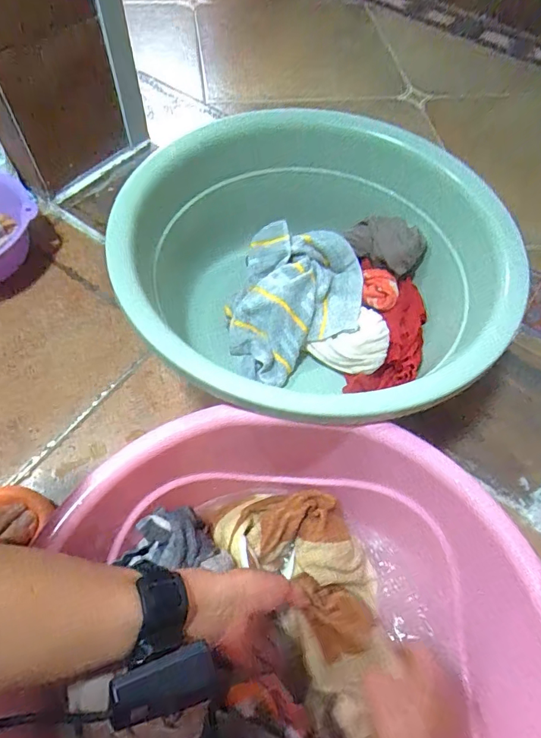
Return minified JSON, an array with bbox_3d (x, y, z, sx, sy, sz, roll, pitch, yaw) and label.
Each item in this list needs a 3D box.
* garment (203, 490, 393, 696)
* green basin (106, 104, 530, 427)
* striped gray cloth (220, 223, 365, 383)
[{"bbox_3d":[0.038,0.212,0.486,0.122,0.052,0.208,-35,67,-19],"label":"garment"},{"bbox_3d":[0.054,-0.116,0.614,0.463,0.208,0.476,-37,68,-20],"label":"green basin"},{"bbox_3d":[0.035,-0.097,0.650,0.185,0.091,0.230,8,61,3],"label":"striped gray cloth"}]

